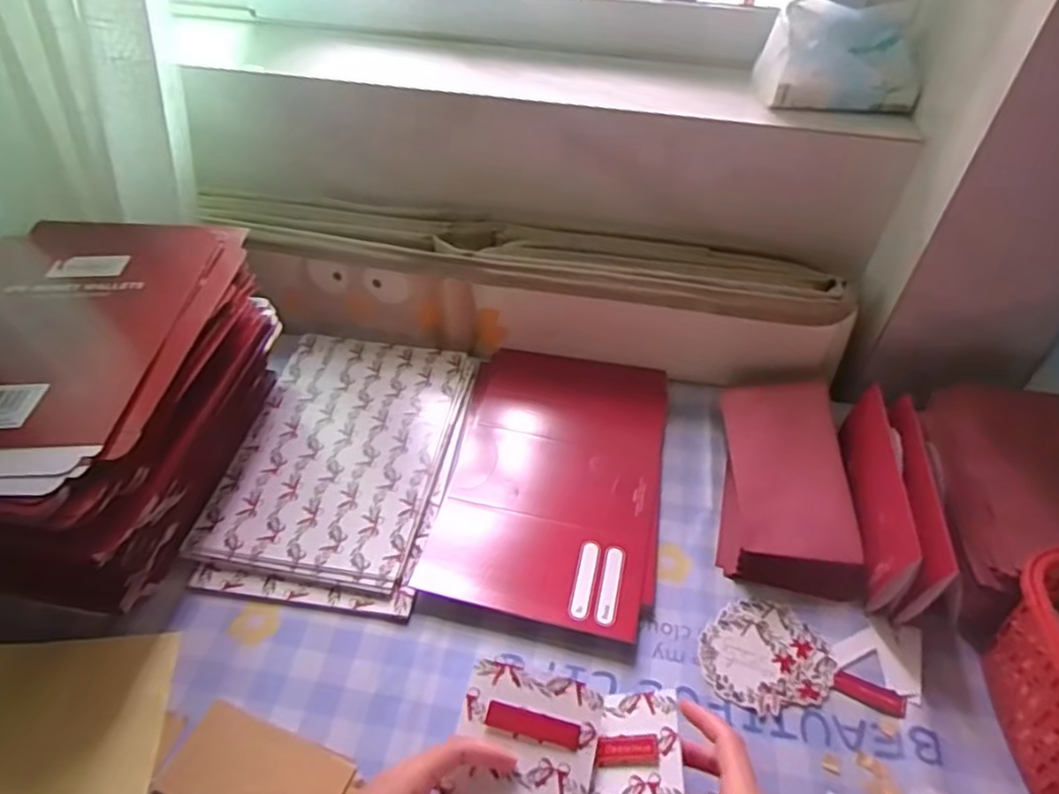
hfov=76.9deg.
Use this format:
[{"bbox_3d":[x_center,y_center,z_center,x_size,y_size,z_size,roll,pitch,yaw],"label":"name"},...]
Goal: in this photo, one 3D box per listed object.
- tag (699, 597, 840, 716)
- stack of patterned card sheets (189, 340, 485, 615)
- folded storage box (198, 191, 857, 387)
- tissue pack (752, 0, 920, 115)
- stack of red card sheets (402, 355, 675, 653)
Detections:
[{"bbox_3d":[0.173,0.191,0.489,0.088,0.004,0.084,-35,57,-29],"label":"tag"},{"bbox_3d":[-0.161,0.049,0.593,0.181,0.015,0.277,6,47,4],"label":"stack of patterned card sheets"},{"bbox_3d":[-0.006,-0.111,0.681,0.609,0.109,0.105,7,47,4],"label":"folded storage box"},{"bbox_3d":[0.280,-0.304,0.600,0.133,0.074,0.058,6,47,4],"label":"tissue pack"},{"bbox_3d":[0.025,0.063,0.596,0.181,0.014,0.284,9,47,7],"label":"stack of red card sheets"}]

